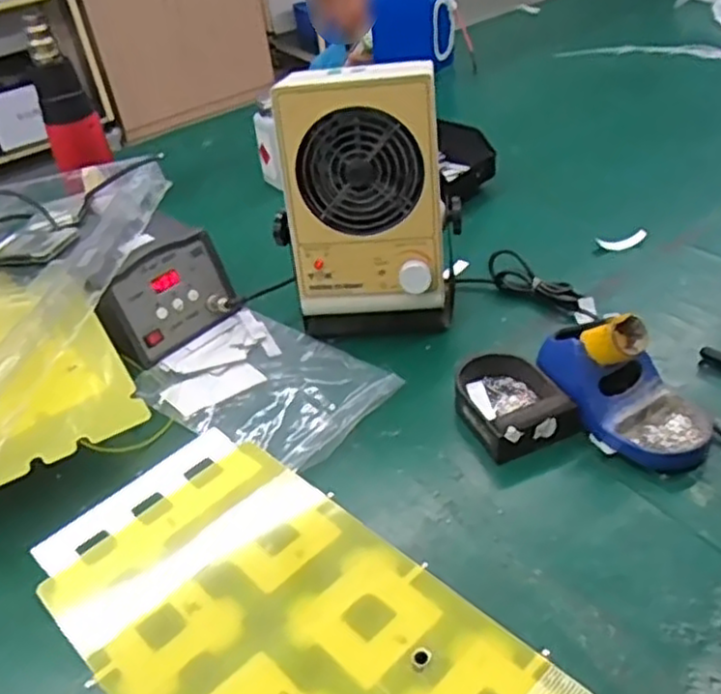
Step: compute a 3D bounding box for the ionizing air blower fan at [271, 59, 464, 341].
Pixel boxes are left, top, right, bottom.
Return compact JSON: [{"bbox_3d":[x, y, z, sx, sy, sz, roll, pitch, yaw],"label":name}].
[{"bbox_3d":[0.008,-0.133,0.686,0.158,0.241,0.114,1,40,10],"label":"ionizing air blower fan"}]

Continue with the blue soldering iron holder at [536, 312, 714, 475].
[{"bbox_3d":[0.214,0.028,0.584,0.150,0.080,0.086,29,52,36],"label":"blue soldering iron holder"}]

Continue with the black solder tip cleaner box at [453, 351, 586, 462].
[{"bbox_3d":[0.126,0.043,0.619,0.080,0.034,0.105,-16,40,-10],"label":"black solder tip cleaner box"}]

